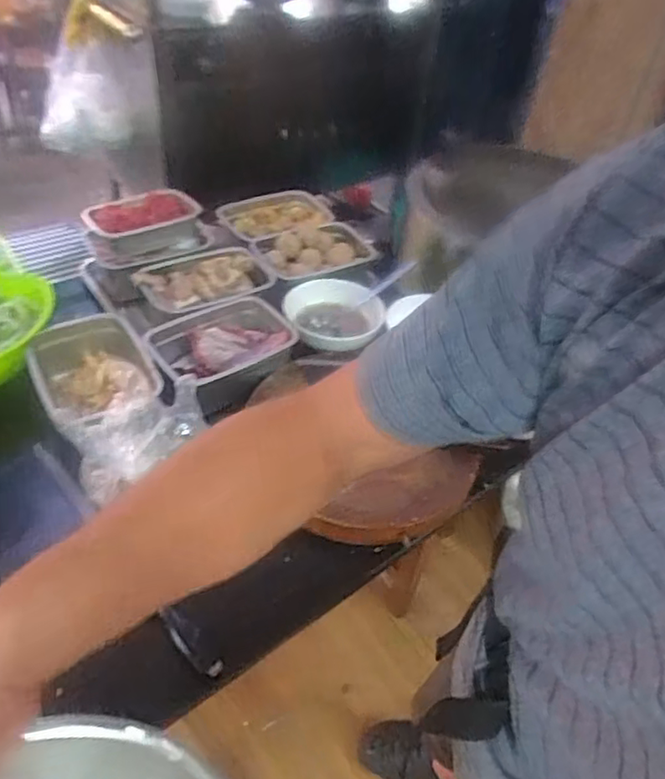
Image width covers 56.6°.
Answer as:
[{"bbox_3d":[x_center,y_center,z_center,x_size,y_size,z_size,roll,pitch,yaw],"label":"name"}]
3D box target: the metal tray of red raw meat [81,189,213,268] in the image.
[{"bbox_3d":[-0.319,-0.276,1.061,0.195,0.083,0.114,-16,48,-23],"label":"metal tray of red raw meat"}]

